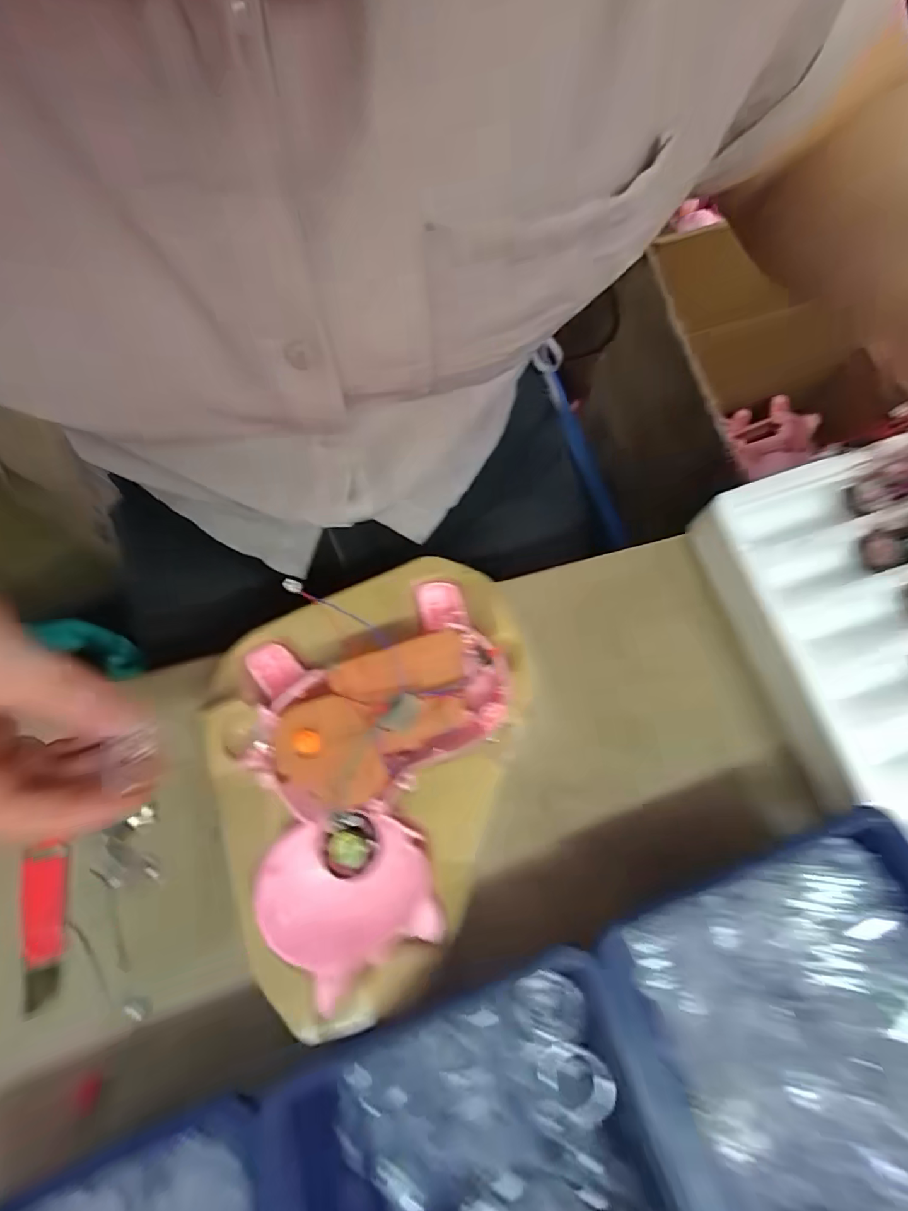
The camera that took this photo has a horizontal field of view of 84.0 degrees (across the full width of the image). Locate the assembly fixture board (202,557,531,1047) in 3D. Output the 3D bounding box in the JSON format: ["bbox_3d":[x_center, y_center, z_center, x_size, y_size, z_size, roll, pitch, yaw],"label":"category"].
[{"bbox_3d":[-0.032,0.071,0.231,0.149,0.041,0.184,-16,74,-4],"label":"assembly fixture board"}]

